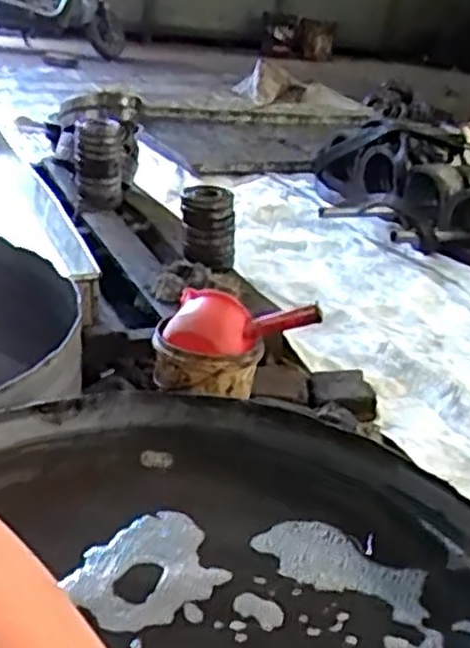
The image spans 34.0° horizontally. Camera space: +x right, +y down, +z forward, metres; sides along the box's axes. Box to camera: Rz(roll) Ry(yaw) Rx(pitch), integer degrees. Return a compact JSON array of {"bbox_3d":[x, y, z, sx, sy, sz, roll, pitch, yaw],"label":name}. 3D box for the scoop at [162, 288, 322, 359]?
[{"bbox_3d":[0.004,0.006,1.262,0.244,0.070,0.121,15,26,16],"label":"scoop"}]

